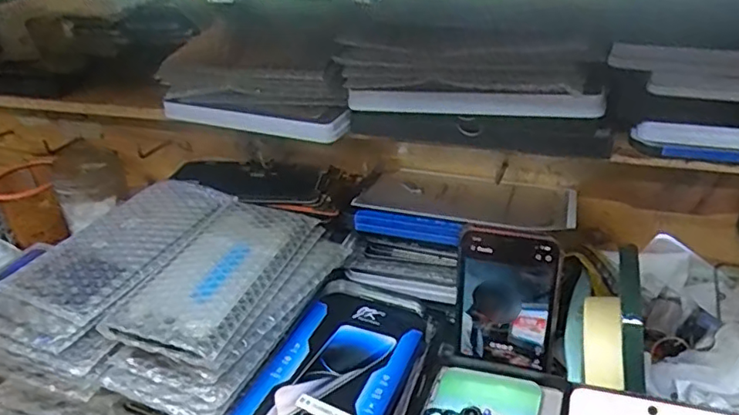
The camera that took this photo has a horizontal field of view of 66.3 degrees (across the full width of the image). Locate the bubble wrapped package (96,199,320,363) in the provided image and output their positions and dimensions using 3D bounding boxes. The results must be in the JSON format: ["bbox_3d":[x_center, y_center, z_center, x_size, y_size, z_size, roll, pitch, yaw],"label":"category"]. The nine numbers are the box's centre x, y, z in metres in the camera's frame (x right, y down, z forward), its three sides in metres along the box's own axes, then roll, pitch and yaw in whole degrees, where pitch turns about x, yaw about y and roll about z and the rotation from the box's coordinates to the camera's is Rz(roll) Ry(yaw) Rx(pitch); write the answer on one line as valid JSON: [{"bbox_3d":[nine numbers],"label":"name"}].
[{"bbox_3d":[-0.111,0.045,0.429,0.082,0.016,0.170,7,33,19],"label":"bubble wrapped package"}]

